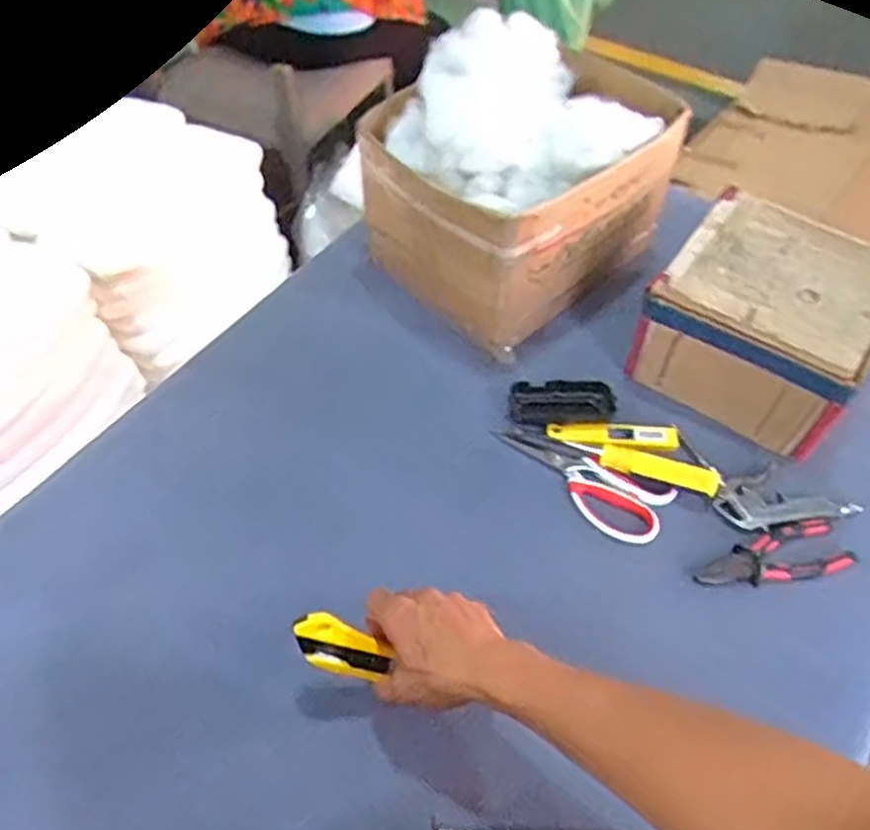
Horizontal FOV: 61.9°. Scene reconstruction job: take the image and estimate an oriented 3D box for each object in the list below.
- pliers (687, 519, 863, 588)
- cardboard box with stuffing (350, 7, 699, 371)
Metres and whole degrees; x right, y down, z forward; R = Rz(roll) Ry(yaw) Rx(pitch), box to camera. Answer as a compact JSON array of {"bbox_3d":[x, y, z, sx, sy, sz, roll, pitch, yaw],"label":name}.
[{"bbox_3d":[0.316,0.131,0.684,0.147,0.017,0.054,-3,52,-3],"label":"pliers"},{"bbox_3d":[0.100,-0.285,0.848,0.315,0.220,0.261,-36,60,-26],"label":"cardboard box with stuffing"}]

